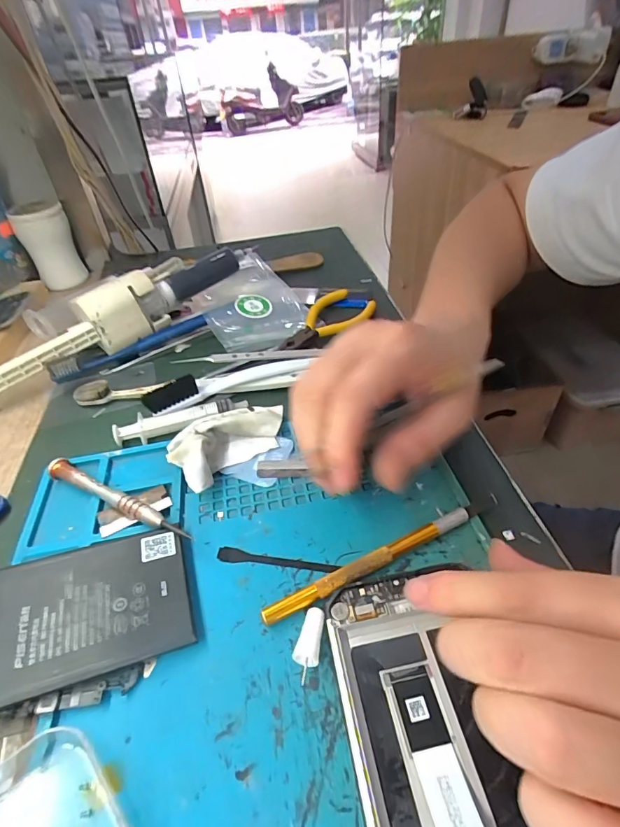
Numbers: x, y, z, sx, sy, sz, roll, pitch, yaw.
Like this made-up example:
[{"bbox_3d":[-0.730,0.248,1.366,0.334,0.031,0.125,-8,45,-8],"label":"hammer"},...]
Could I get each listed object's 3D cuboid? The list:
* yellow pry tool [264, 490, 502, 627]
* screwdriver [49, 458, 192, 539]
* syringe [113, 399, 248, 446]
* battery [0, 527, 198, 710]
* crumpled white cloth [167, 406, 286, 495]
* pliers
[{"bbox_3d":[0.040,0.070,0.215,0.136,0.009,0.009,-21,45,-17],"label":"yellow pry tool"},{"bbox_3d":[-0.113,0.048,0.247,0.109,0.011,0.013,18,48,23],"label":"screwdriver"},{"bbox_3d":[-0.090,0.003,0.299,0.090,0.012,0.017,-16,44,-11],"label":"syringe"},{"bbox_3d":[-0.103,0.088,0.198,0.090,0.004,0.064,-12,45,-18],"label":"battery"},{"bbox_3d":[-0.051,0.012,0.277,0.048,0.018,0.084,32,54,33],"label":"crumpled white cloth"},{"bbox_3d":[0.015,-0.079,0.375,0.048,0.009,0.104,22,49,27],"label":"pliers"}]

